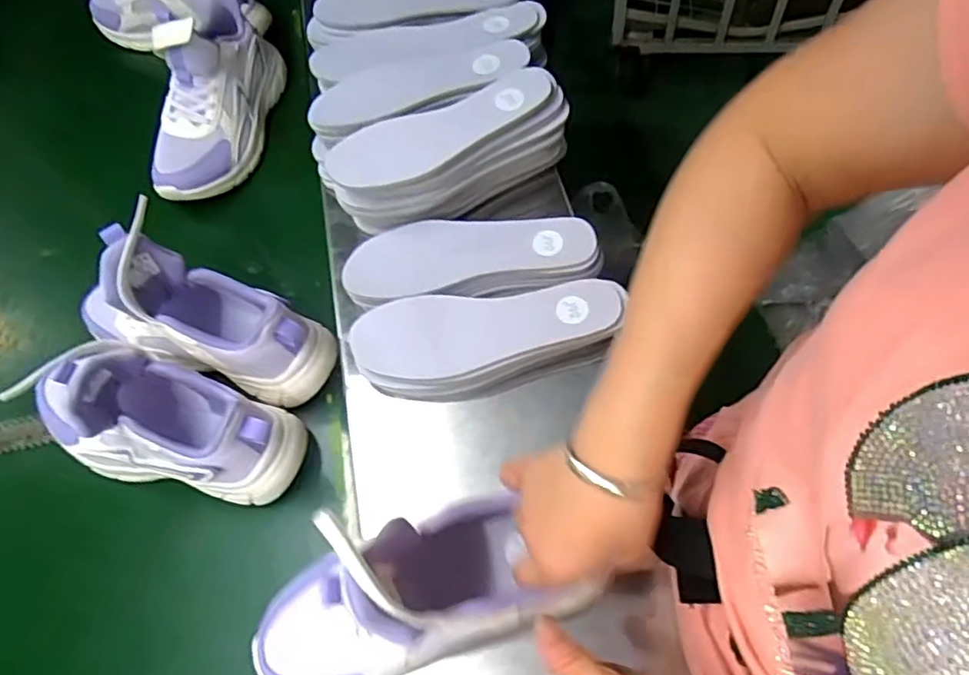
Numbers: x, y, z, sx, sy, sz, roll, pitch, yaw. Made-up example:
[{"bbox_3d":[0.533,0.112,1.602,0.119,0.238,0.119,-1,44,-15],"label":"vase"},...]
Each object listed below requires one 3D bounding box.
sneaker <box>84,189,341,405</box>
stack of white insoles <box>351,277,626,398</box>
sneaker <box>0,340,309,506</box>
[{"bbox_3d":[-0.248,-0.026,0.511,0.228,0.119,0.082,16,65,10],"label":"sneaker"},{"bbox_3d":[0.003,0.003,0.522,0.218,0.038,0.084,-6,64,-1],"label":"stack of white insoles"},{"bbox_3d":[-0.257,0.064,0.486,0.209,0.145,0.087,8,64,6],"label":"sneaker"}]

